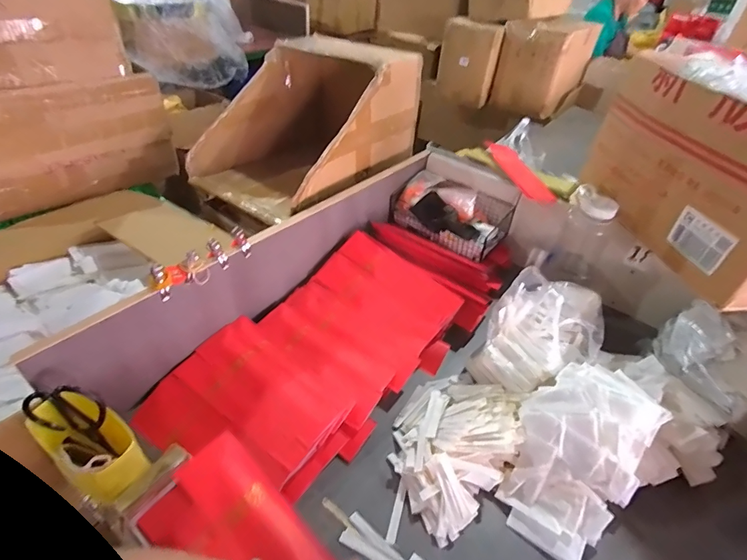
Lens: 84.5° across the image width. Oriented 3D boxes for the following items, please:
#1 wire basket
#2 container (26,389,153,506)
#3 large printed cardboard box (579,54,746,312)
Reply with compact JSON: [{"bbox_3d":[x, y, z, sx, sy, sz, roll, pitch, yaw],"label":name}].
[{"bbox_3d":[0.198,-0.177,1.032,0.267,0.106,0.162,32,48,28],"label":"wire basket"},{"bbox_3d":[-0.373,0.209,0.539,0.149,0.079,0.077,28,46,24],"label":"container"},{"bbox_3d":[0.645,-0.201,0.762,0.280,0.278,0.442,-2,42,-9],"label":"large printed cardboard box"}]

